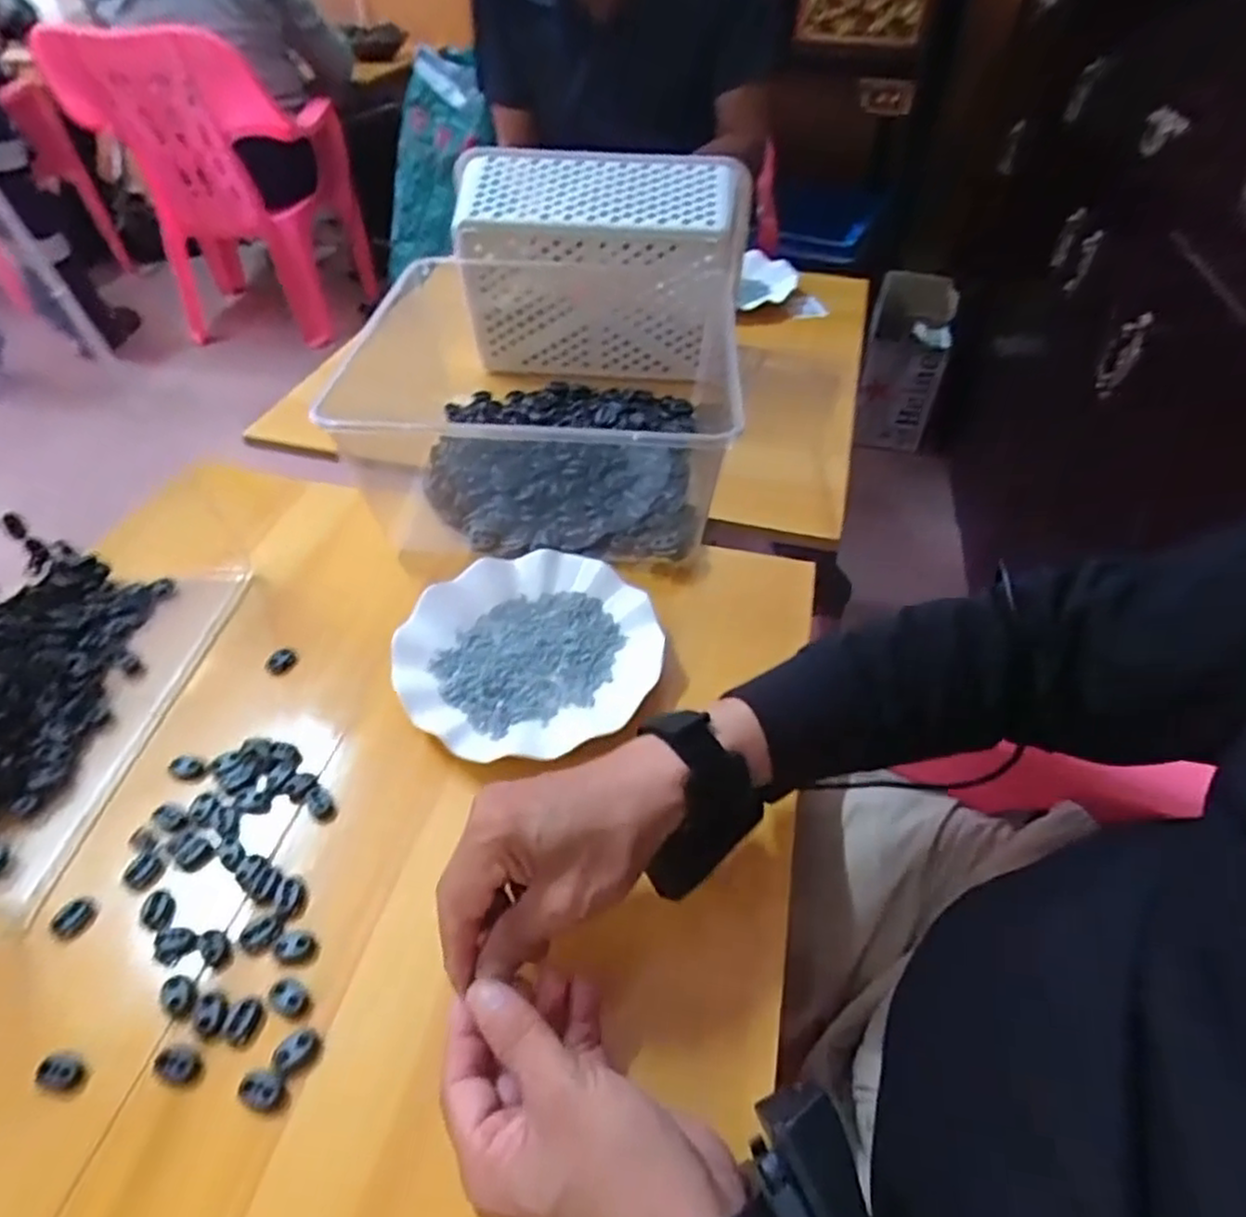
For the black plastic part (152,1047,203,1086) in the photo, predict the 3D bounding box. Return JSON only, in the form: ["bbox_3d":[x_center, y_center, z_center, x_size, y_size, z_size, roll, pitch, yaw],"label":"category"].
[{"bbox_3d":[-0.215,0.220,0.352,0.021,0.007,0.014,14,47,13],"label":"black plastic part"}]

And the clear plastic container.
[{"bbox_3d":[-0.061,-0.199,0.671,0.316,0.157,0.330,3,46,3],"label":"clear plastic container"}]

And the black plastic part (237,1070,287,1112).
[{"bbox_3d":[-0.170,0.228,0.345,0.019,0.010,0.015,6,46,6],"label":"black plastic part"}]

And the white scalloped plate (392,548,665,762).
[{"bbox_3d":[-0.068,0.028,0.526,0.178,0.021,0.165,0,46,0],"label":"white scalloped plate"}]

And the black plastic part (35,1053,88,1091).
[{"bbox_3d":[-0.271,0.223,0.352,0.020,0.007,0.014,10,47,9],"label":"black plastic part"}]

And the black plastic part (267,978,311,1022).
[{"bbox_3d":[-0.170,0.198,0.372,0.023,0.004,0.015,25,51,22],"label":"black plastic part"}]

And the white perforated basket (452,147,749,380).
[{"bbox_3d":[-0.019,-0.358,0.782,0.285,0.192,0.123,3,46,2],"label":"white perforated basket"}]

